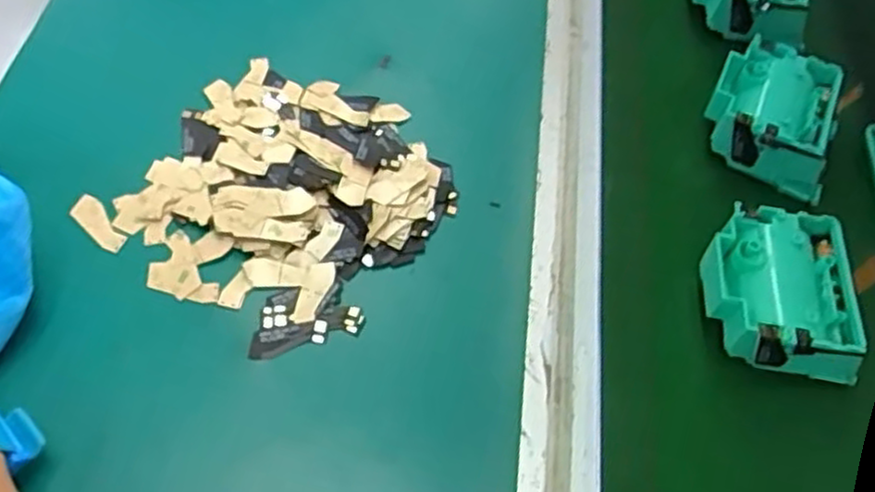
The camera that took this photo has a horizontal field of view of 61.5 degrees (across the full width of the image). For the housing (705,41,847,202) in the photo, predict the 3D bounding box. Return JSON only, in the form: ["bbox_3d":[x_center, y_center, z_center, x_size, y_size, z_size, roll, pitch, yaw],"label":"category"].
[{"bbox_3d":[0.198,-0.077,0.432,0.074,0.040,0.078,19,55,14],"label":"housing"}]

